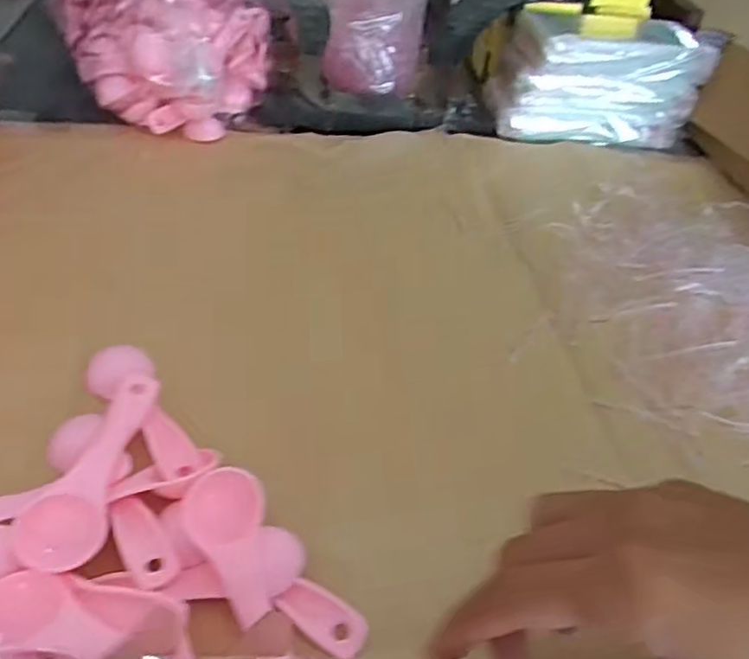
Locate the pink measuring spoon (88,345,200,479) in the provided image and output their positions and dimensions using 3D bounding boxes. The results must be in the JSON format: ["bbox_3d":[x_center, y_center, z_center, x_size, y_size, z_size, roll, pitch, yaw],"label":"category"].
[{"bbox_3d":[-0.124,0.041,0.339,0.031,0.013,0.098,-31,57,-33],"label":"pink measuring spoon"}]

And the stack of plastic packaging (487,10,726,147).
[{"bbox_3d":[0.232,-0.265,0.651,0.208,0.096,0.085,-1,45,-9],"label":"stack of plastic packaging"}]

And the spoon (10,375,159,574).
[{"bbox_3d":[-0.137,0.064,0.302,0.034,0.015,0.111,5,44,-3],"label":"spoon"}]

